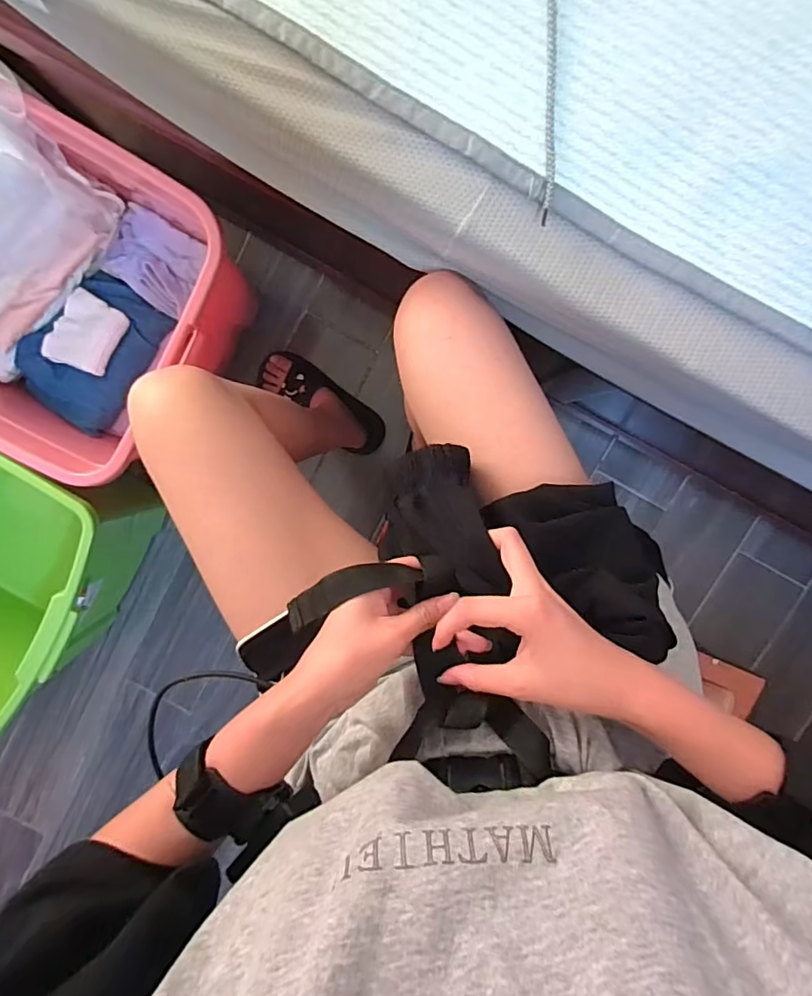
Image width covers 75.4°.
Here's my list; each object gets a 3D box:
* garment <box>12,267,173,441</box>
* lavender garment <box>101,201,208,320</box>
[{"bbox_3d":[-0.488,-0.220,0.822,0.168,0.065,0.233,35,98,-3],"label":"garment"},{"bbox_3d":[-0.396,-0.374,0.829,0.141,0.018,0.121,31,99,-2],"label":"lavender garment"}]

